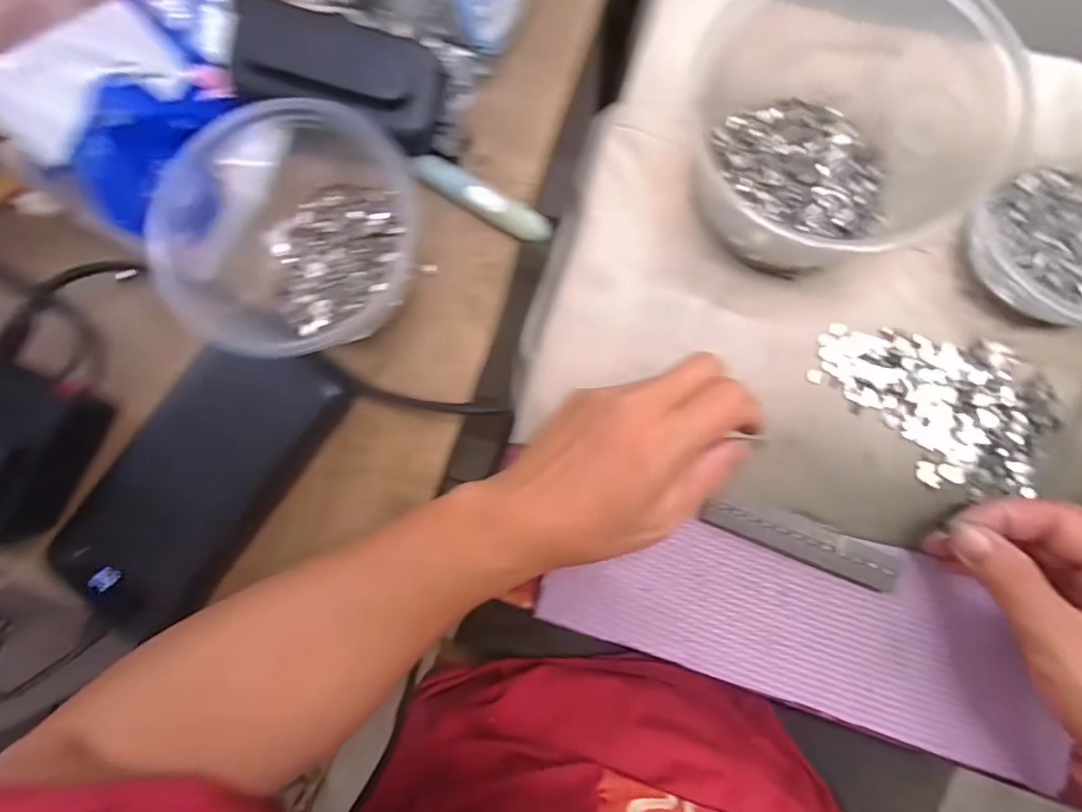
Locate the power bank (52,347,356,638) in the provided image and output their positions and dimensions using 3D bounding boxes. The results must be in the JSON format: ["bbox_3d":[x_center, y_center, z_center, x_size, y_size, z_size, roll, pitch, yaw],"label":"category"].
[{"bbox_3d":[-0.167,0.035,0.247,0.071,0.016,0.156,35,88,-10],"label":"power bank"}]

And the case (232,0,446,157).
[{"bbox_3d":[-0.097,-0.163,0.243,0.095,0.025,0.047,13,87,-11],"label":"case"}]

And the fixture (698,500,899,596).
[{"bbox_3d":[0.135,0.070,0.261,0.098,0.010,0.022,18,88,6],"label":"fixture"}]

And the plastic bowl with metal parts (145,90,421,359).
[{"bbox_3d":[-0.122,-0.083,0.241,0.109,0.058,0.115,0,86,5],"label":"plastic bowl with metal parts"}]

